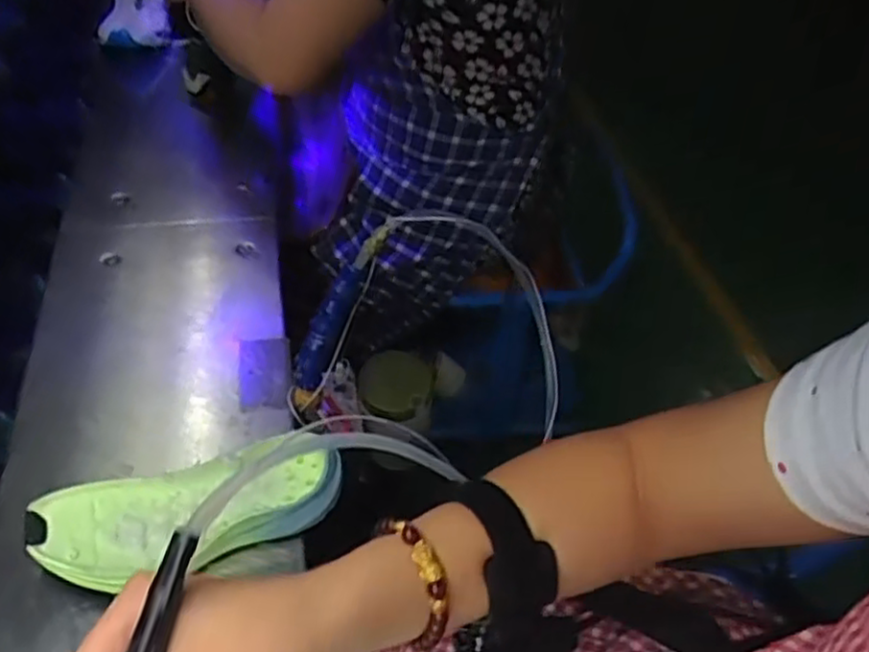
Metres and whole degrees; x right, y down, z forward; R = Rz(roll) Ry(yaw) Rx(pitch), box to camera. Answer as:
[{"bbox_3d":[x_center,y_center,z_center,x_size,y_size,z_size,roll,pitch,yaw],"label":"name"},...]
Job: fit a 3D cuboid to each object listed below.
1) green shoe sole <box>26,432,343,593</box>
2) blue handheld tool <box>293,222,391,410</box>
[{"bbox_3d":[-0.182,0.144,0.554,0.223,0.042,0.091,-15,48,-15],"label":"green shoe sole"},{"bbox_3d":[-0.087,-0.003,0.619,0.033,0.199,0.020,-3,40,-44],"label":"blue handheld tool"}]

